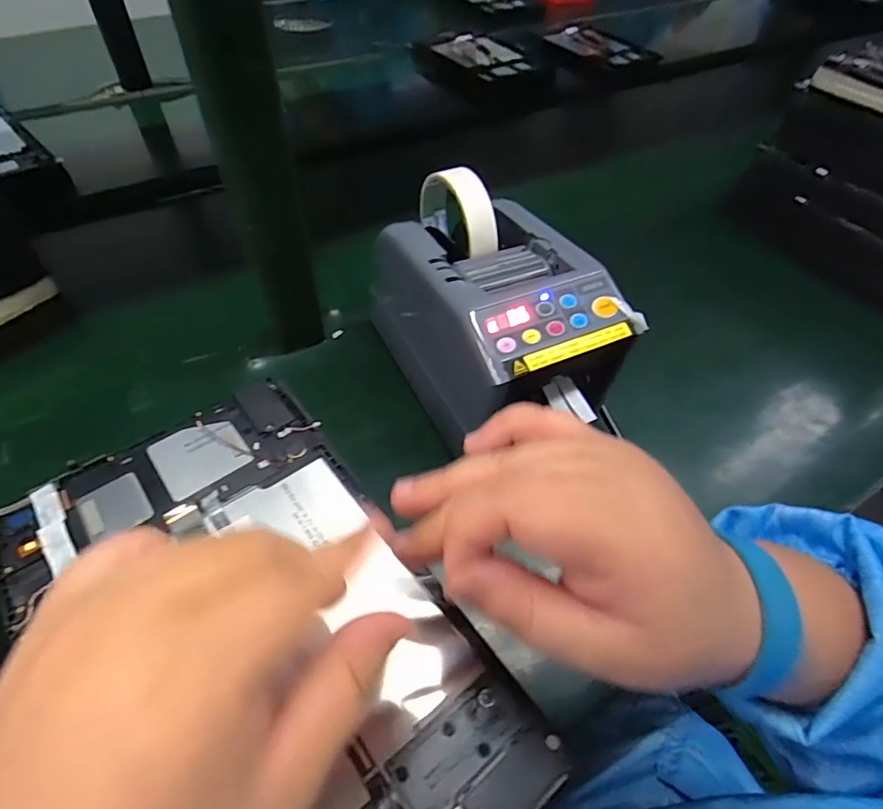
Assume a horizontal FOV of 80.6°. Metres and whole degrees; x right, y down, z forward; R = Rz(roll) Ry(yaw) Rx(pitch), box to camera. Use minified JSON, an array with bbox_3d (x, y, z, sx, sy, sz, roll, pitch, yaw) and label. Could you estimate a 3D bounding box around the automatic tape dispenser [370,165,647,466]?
[{"bbox_3d":[0.033,-0.057,0.381,0.117,0.160,0.207,-19,54,-16],"label":"automatic tape dispenser"}]

